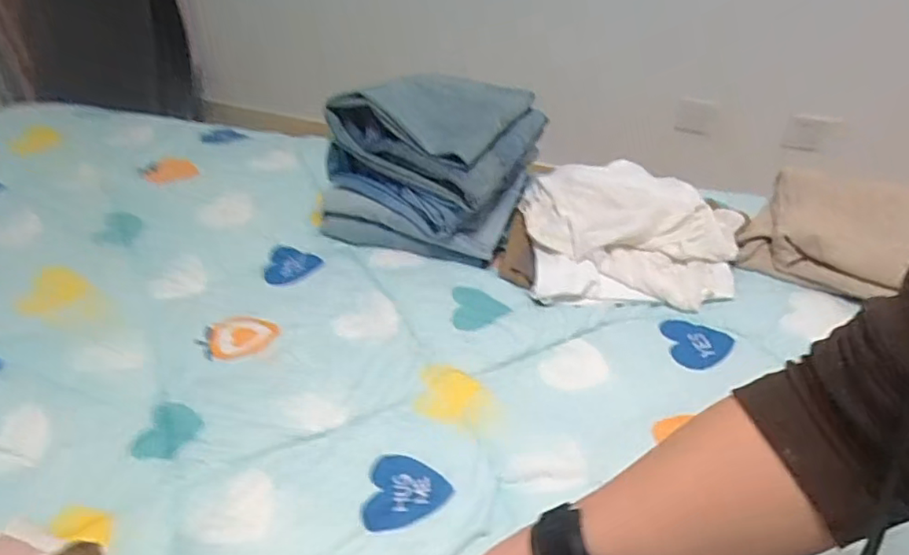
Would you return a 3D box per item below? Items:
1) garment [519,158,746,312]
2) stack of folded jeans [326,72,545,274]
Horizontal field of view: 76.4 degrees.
[{"bbox_3d":[0.255,-0.074,0.859,0.297,0.071,0.256,3,44,4],"label":"garment"},{"bbox_3d":[-0.029,-0.203,0.906,0.287,0.176,0.283,14,46,15],"label":"stack of folded jeans"}]

